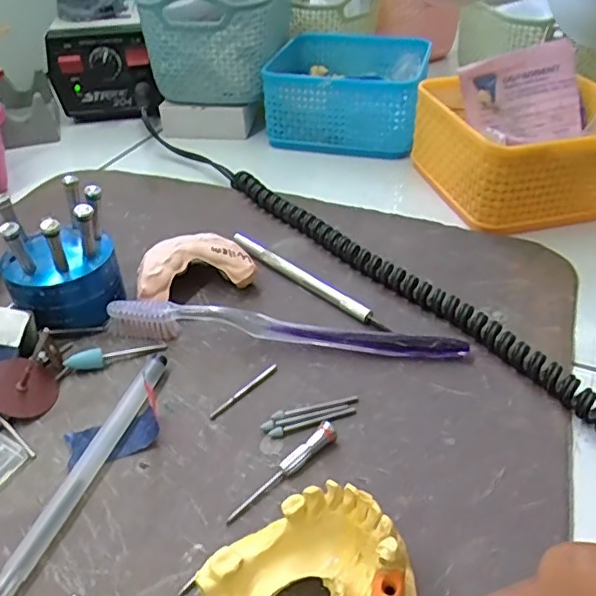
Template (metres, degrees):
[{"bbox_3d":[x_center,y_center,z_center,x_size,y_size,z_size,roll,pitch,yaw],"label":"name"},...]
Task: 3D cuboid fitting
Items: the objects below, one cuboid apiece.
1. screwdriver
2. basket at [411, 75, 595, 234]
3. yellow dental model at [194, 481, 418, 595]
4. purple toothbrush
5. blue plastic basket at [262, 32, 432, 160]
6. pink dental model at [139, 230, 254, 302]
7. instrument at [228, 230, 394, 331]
[{"bbox_3d":[-0.007,0.071,0.245,0.058,0.010,0.006,-29,46,-30],"label":"screwdriver"},{"bbox_3d":[0.165,-0.114,0.436,0.131,0.063,0.134,-13,40,-15],"label":"basket"},{"bbox_3d":[0.009,0.096,0.190,0.053,0.039,0.068,-31,47,-32],"label":"yellow dental model"},{"bbox_3d":[-0.009,0.017,0.306,0.185,0.018,0.013,5,39,8],"label":"purple toothbrush"},{"bbox_3d":[0.044,-0.187,0.530,0.133,0.059,0.126,9,40,12],"label":"blue plastic basket"},{"bbox_3d":[-0.061,-0.016,0.344,0.065,0.028,0.040,-16,41,-17],"label":"pink dental model"},{"bbox_3d":[0.004,-0.011,0.351,0.007,0.009,0.126,-32,48,-33],"label":"instrument"}]

